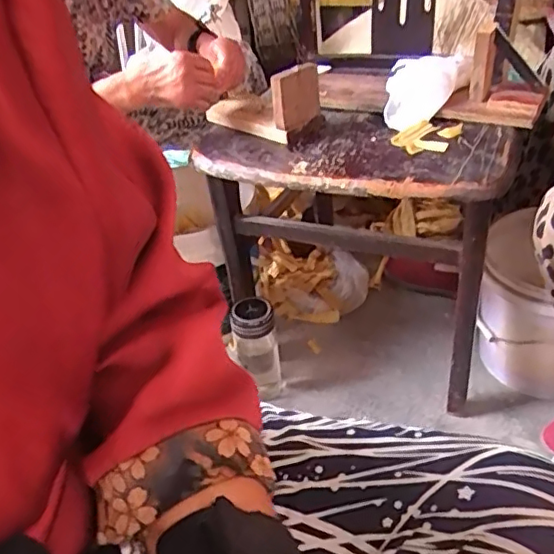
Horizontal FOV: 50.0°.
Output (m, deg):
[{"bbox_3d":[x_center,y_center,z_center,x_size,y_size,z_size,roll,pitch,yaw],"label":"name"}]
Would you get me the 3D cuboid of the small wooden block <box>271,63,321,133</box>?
[{"bbox_3d":[0.026,-0.242,0.796,0.020,0.080,0.086,24,46,35],"label":"small wooden block"}]

